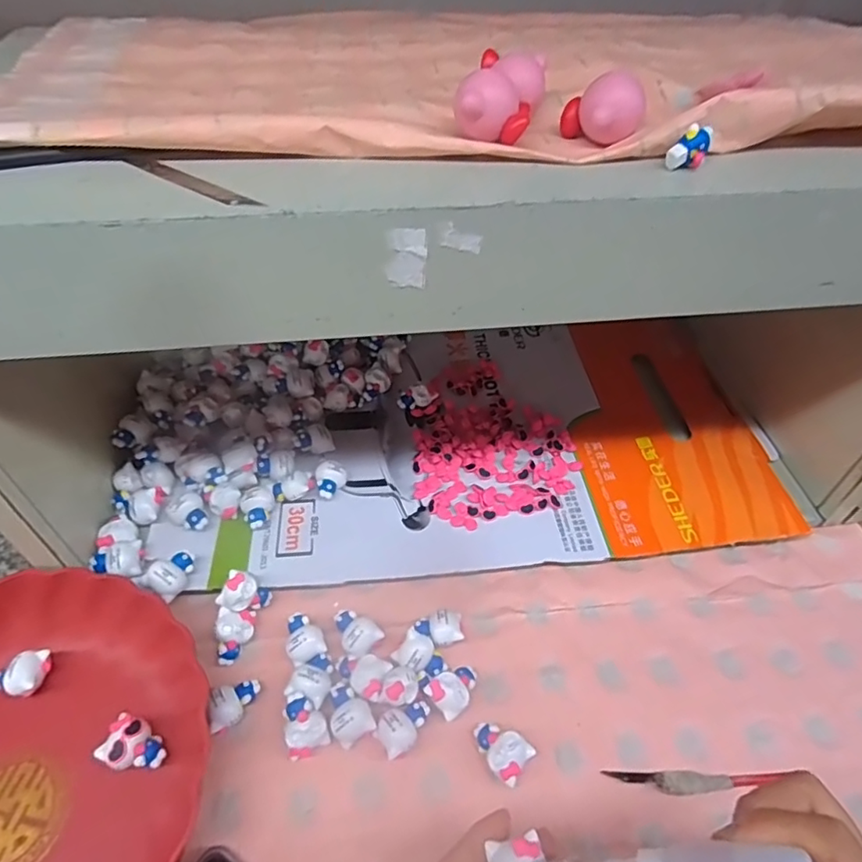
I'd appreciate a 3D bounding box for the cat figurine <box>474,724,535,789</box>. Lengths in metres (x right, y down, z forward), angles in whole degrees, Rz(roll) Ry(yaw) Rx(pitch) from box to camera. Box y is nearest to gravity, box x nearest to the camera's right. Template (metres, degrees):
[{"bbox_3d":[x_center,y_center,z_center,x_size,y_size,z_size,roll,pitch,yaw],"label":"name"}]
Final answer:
[{"bbox_3d":[0.040,0.189,0.335,0.034,0.018,0.024,34,57,27],"label":"cat figurine"}]

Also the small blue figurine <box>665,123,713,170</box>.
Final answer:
[{"bbox_3d":[0.113,-0.123,0.248,0.015,0.017,0.011,22,52,18],"label":"small blue figurine"}]

